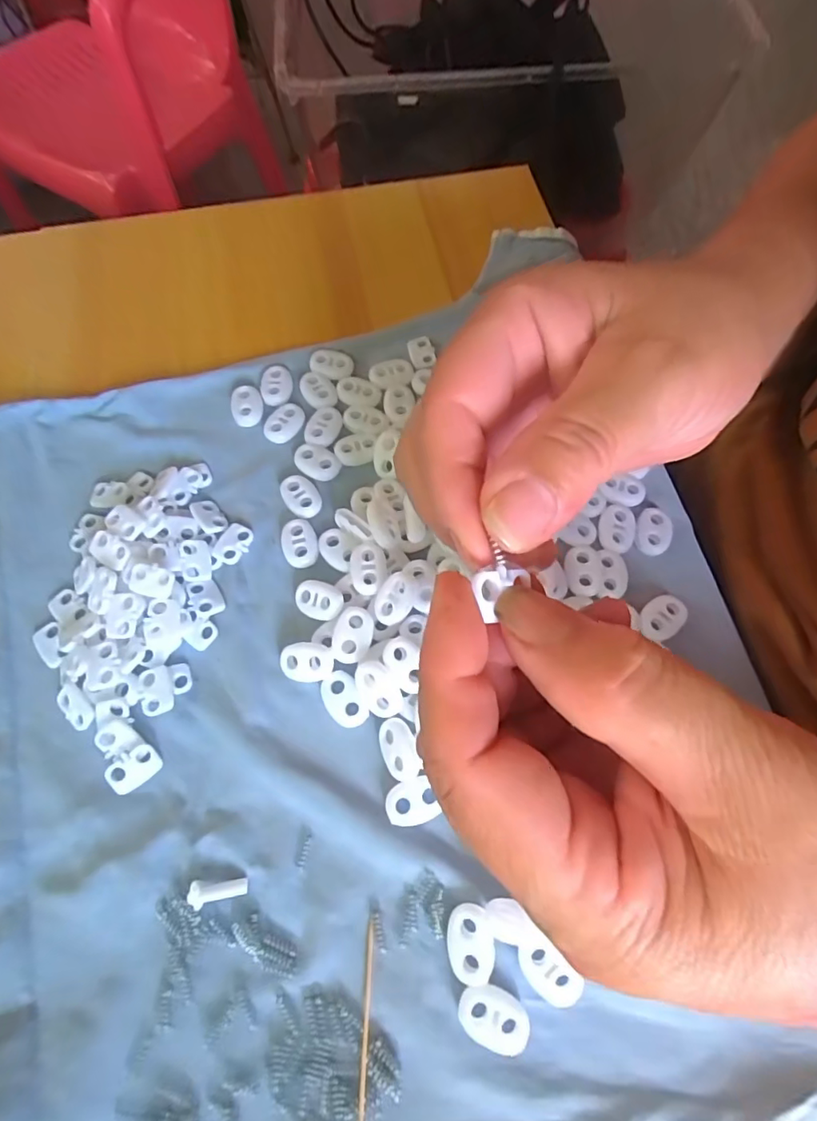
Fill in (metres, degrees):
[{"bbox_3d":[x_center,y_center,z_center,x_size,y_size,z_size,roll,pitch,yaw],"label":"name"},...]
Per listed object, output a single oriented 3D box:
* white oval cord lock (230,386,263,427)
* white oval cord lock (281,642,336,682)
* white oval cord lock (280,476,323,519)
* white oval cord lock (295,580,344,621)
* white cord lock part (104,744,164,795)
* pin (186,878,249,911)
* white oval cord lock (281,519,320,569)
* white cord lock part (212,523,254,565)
[{"bbox_3d":[-0.079,-0.077,0.256,0.015,0.004,0.022,-17,69,-6],"label":"white oval cord lock"},{"bbox_3d":[-0.040,0.040,0.208,0.021,0.009,0.015,3,68,2],"label":"white oval cord lock"},{"bbox_3d":[-0.049,-0.030,0.238,0.014,0.004,0.023,-33,71,-12],"label":"white oval cord lock"},{"bbox_3d":[-0.037,0.017,0.217,0.022,0.008,0.014,21,70,9],"label":"white oval cord lock"},{"bbox_3d":[-0.103,0.077,0.195,0.018,0.004,0.012,-37,72,-13],"label":"white cord lock part"},{"bbox_3d":[-0.065,0.114,0.181,0.019,0.005,0.008,-3,68,0],"label":"pin"},{"bbox_3d":[-0.048,-0.008,0.229,0.015,0.004,0.022,-20,69,-7],"label":"white oval cord lock"},{"bbox_3d":[-0.077,-0.007,0.230,0.013,0.004,0.019,28,71,12],"label":"white cord lock part"}]

